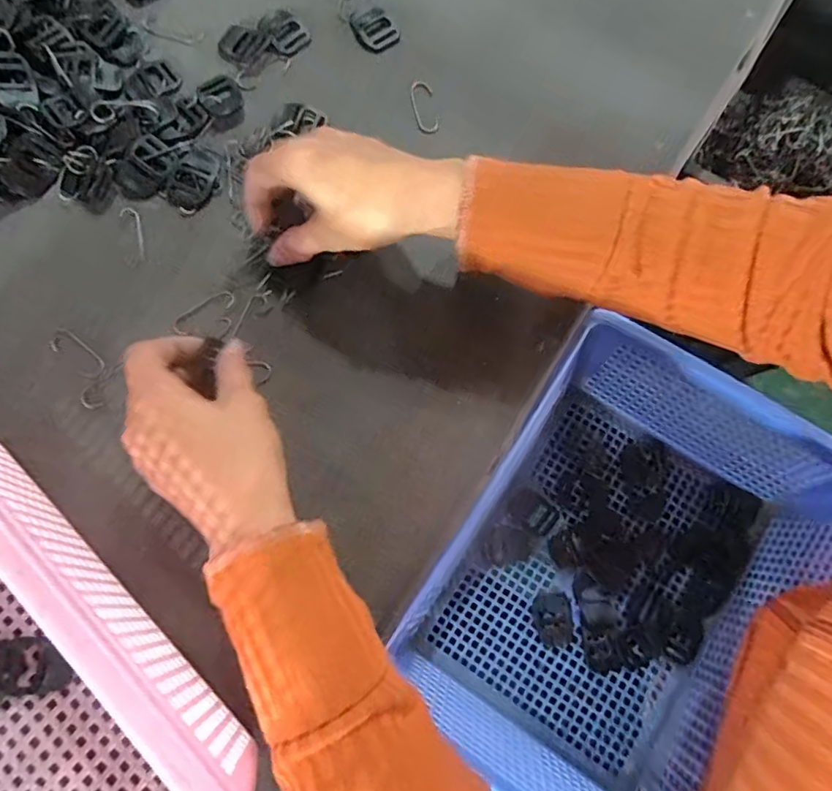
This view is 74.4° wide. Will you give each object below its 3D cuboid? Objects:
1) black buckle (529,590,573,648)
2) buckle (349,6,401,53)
[{"bbox_3d":[0.106,0.174,0.427,0.030,0.004,0.038,-11,77,-4],"label":"black buckle"},{"bbox_3d":[-0.032,-0.279,0.415,0.030,0.005,0.034,-35,80,-9],"label":"buckle"}]

